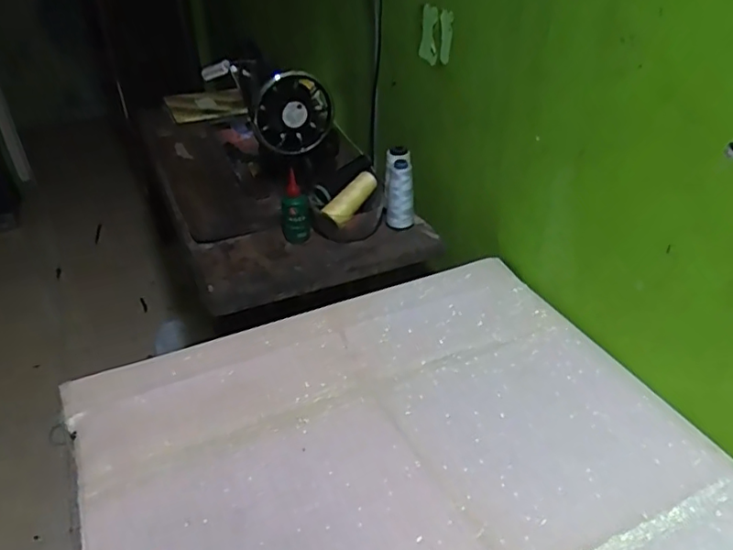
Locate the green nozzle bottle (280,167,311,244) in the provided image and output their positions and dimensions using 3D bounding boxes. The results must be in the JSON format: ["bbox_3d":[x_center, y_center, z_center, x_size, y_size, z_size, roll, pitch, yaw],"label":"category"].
[{"bbox_3d":[-0.114,-0.100,0.938,0.045,0.112,0.037,-6,35,-6],"label":"green nozzle bottle"}]

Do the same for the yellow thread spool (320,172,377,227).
[{"bbox_3d":[-0.024,-0.125,0.956,0.034,0.035,0.110,29,67,37],"label":"yellow thread spool"}]

